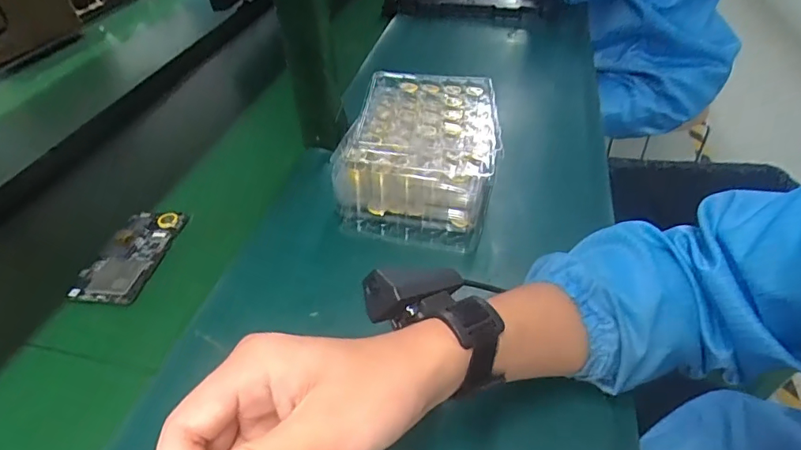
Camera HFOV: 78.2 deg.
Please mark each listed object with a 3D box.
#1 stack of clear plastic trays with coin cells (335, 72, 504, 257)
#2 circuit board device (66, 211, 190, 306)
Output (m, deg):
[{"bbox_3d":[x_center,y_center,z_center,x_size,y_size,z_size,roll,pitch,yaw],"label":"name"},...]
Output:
[{"bbox_3d":[0.025,-0.085,0.541,0.167,0.073,0.214,6,43,10],"label":"stack of clear plastic trays with coin cells"},{"bbox_3d":[-0.276,0.029,0.502,0.069,0.012,0.122,2,42,7],"label":"circuit board device"}]

